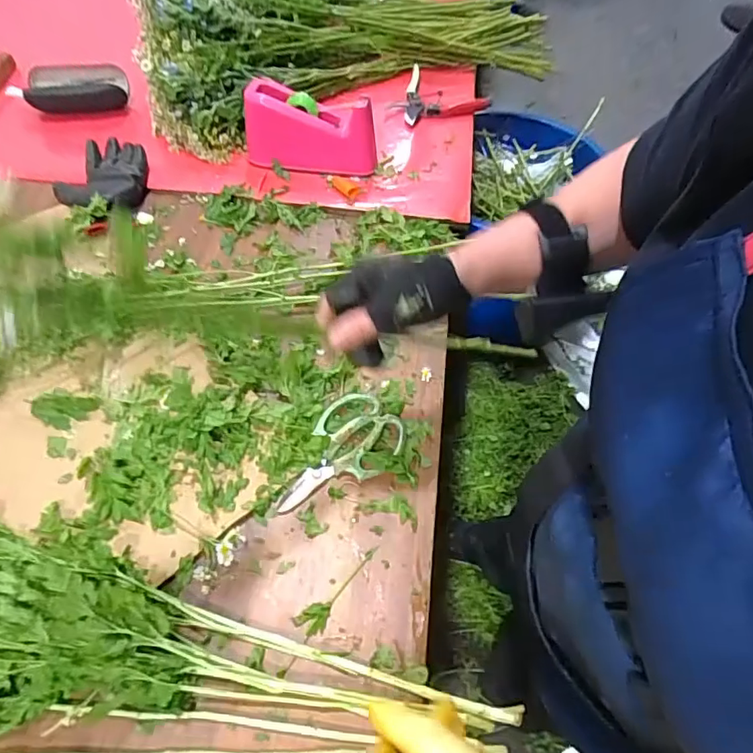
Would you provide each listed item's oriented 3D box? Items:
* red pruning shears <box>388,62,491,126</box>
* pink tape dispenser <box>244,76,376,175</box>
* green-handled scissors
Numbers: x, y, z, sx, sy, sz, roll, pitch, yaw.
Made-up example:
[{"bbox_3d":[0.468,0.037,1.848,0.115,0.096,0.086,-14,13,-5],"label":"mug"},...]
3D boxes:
[{"bbox_3d":[0.100,-0.547,0.994,0.178,0.027,0.174,-16,60,-14],"label":"red pruning shears"},{"bbox_3d":[-0.105,-0.389,0.814,0.204,0.099,0.073,5,56,0],"label":"pink tape dispenser"},{"bbox_3d":[-0.041,0.087,0.557,0.088,0.017,0.156,33,60,16],"label":"green-handled scissors"}]

